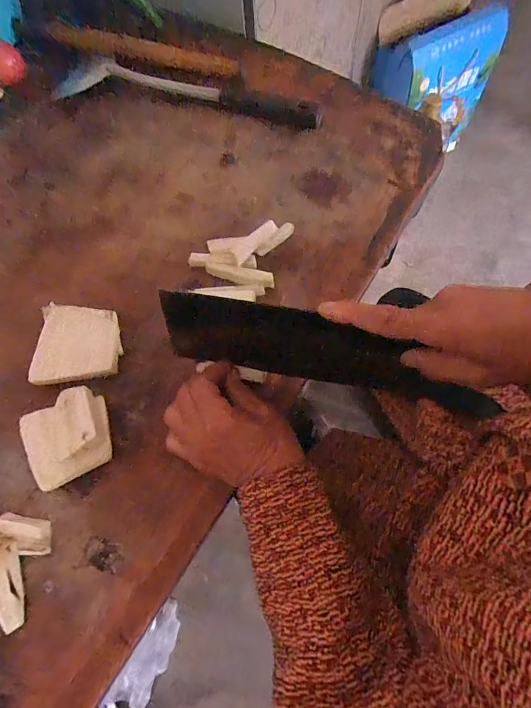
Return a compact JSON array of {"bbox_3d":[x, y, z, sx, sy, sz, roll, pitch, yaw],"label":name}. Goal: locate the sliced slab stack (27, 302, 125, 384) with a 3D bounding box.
[{"bbox_3d":[-0.174,-0.008,0.365,0.073,0.026,0.075,1,70,2],"label":"sliced slab stack"}]

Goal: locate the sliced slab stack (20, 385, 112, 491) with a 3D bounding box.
[{"bbox_3d":[-0.172,0.069,0.331,0.072,0.028,0.074,-30,72,-9],"label":"sliced slab stack"}]

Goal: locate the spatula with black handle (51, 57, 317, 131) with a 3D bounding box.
[{"bbox_3d":[-0.099,-0.323,0.471,0.328,0.020,0.047,11,71,5],"label":"spatula with black handle"}]

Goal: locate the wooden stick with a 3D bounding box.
[{"bbox_3d":[-0.158,-0.381,0.480,0.260,0.017,0.024,16,71,7],"label":"wooden stick"}]

